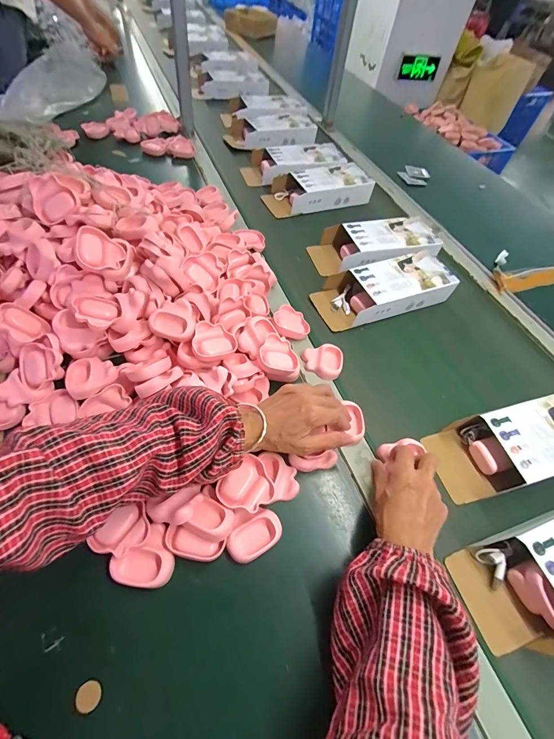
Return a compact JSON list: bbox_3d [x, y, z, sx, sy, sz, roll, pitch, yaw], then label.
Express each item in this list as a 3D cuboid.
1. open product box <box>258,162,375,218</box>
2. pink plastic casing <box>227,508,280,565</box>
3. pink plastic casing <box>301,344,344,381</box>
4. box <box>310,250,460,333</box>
[{"bbox_3d":[0.096,-0.415,0.790,0.251,0.065,0.096,-16,51,-15],"label":"open product box"},{"bbox_3d":[-0.026,0.187,0.384,0.061,0.015,0.039,-26,54,-22],"label":"pink plastic casing"},{"bbox_3d":[0.071,-0.016,0.534,0.062,0.018,0.061,1,48,-1],"label":"pink plastic casing"},{"bbox_3d":[0.194,-0.145,0.616,0.244,0.066,0.096,-17,51,-16],"label":"box"}]

